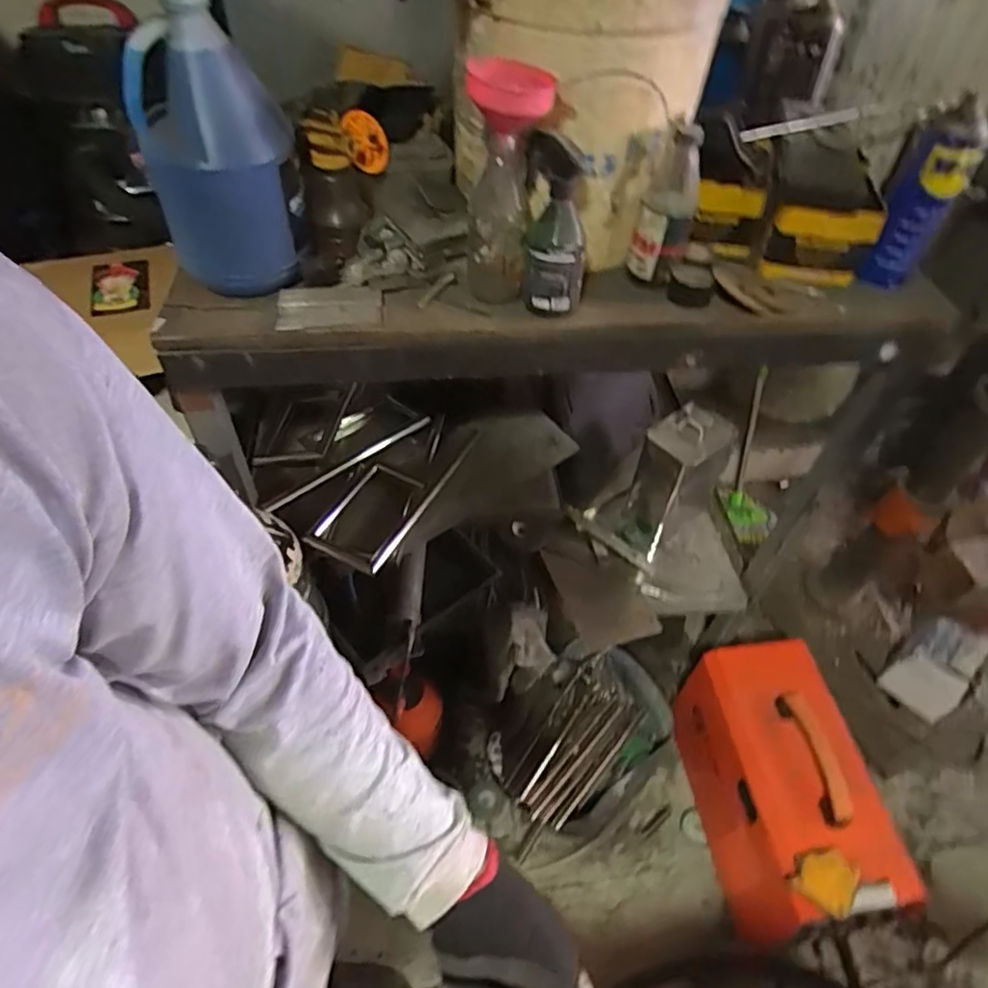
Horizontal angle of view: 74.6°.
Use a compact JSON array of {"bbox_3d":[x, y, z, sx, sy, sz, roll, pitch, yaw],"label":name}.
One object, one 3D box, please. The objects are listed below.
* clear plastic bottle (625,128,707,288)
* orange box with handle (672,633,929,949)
[{"bbox_3d":[0.193,-0.317,0.719,0.060,0.158,0.060,16,50,10],"label":"clear plastic bottle"},{"bbox_3d":[0.497,0.541,1.186,0.189,0.341,0.416,-6,50,-8],"label":"orange box with handle"}]

